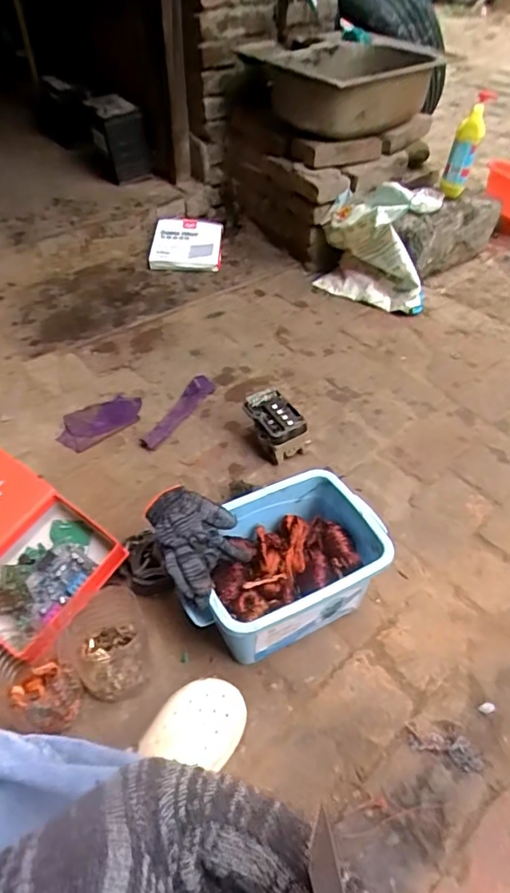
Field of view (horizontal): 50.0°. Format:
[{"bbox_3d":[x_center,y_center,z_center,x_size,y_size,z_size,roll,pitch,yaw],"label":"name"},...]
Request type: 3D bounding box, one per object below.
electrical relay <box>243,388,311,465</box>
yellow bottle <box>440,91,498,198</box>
[{"bbox_3d":[0.036,-0.039,1.058,0.081,0.091,0.128,-25,51,-23],"label":"electrical relay"},{"bbox_3d":[0.514,-0.732,1.338,0.061,0.223,0.064,24,28,17],"label":"yellow bottle"}]

